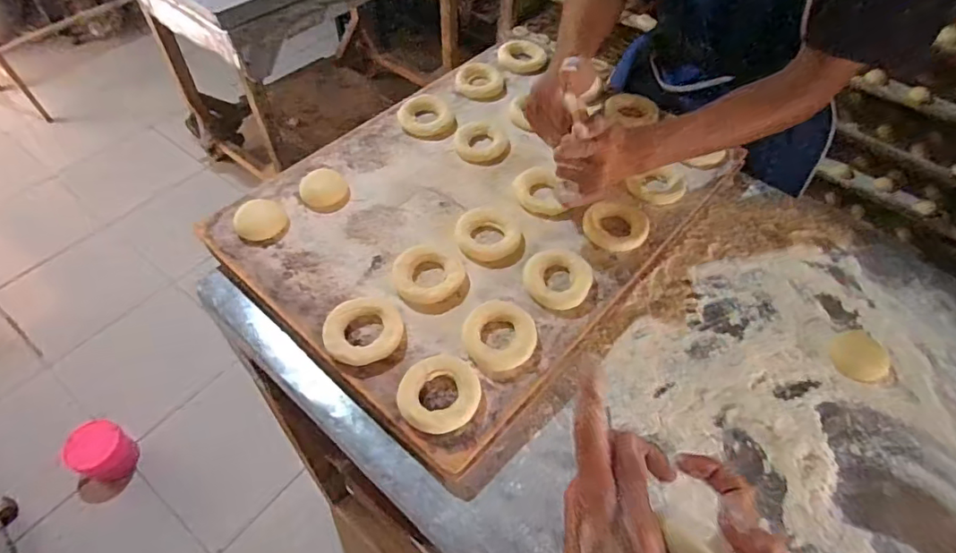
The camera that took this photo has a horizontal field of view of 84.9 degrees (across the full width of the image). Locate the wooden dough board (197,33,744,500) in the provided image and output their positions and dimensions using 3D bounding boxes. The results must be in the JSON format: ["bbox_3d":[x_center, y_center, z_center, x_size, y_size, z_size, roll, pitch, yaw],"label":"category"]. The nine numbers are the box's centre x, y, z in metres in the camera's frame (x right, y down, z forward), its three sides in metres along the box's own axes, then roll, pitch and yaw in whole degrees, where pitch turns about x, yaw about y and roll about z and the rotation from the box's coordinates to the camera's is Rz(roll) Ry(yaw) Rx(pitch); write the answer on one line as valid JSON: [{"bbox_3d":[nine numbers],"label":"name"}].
[{"bbox_3d":[0.013,-0.102,0.673,0.445,0.050,0.587,34,59,22],"label":"wooden dough board"}]

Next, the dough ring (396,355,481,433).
[{"bbox_3d":[-0.037,0.110,0.492,0.075,0.010,0.072,1,52,-1],"label":"dough ring"}]

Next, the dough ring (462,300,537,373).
[{"bbox_3d":[0.022,0.058,0.528,0.071,0.014,0.075,1,52,-1],"label":"dough ring"}]

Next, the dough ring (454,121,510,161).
[{"bbox_3d":[0.007,-0.186,0.713,0.075,0.017,0.075,1,52,-1],"label":"dough ring"}]

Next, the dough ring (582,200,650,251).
[{"bbox_3d":[0.167,-0.062,0.622,0.074,0.019,0.066,-19,55,-15],"label":"dough ring"}]

